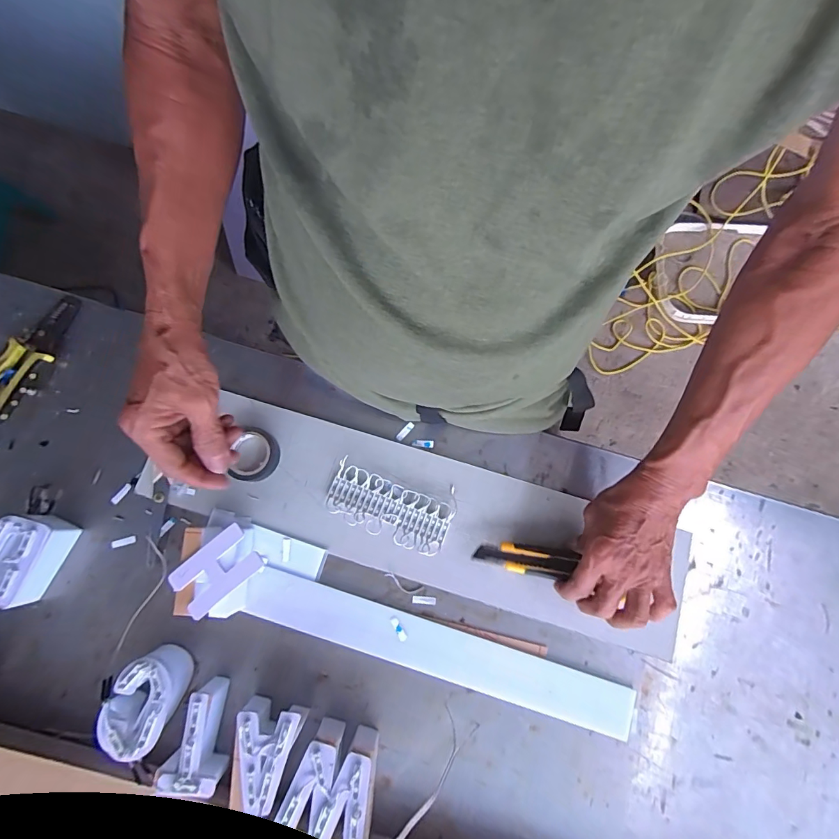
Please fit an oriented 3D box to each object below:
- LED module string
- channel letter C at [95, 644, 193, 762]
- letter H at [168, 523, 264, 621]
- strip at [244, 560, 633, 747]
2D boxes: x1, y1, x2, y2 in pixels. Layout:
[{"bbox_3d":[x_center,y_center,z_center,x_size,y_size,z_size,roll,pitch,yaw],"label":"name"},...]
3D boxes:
[{"bbox_3d":[-0.032,0.092,0.478,0.137,0.015,0.070,24,80,4],"label":"LED module string"},{"bbox_3d":[-0.262,0.270,0.426,0.058,0.051,0.087,23,80,4],"label":"channel letter C"},{"bbox_3d":[-0.201,0.149,0.428,0.080,0.010,0.053,-40,81,-9],"label":"letter H"},{"bbox_3d":[0.019,0.240,0.453,0.410,0.006,0.049,18,66,2],"label":"strip"}]

